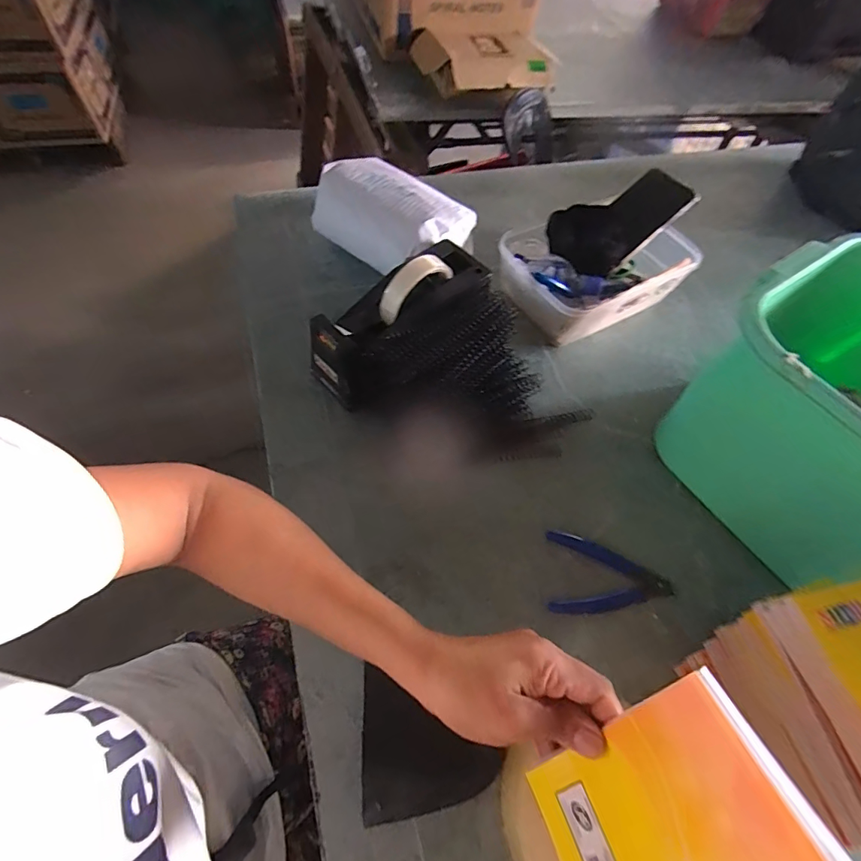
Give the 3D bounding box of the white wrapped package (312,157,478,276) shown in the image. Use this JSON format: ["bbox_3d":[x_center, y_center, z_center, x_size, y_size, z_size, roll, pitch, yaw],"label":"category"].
[{"bbox_3d":[-0.052,-0.271,0.554,0.196,0.071,0.104,36,64,16],"label":"white wrapped package"}]

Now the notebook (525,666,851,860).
[{"bbox_3d":[0.112,0.189,0.214,0.016,0.129,0.078,20,29,-34],"label":"notebook"}]

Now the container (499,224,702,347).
[{"bbox_3d":[0.224,-0.211,0.575,0.264,0.063,0.154,-21,64,-15],"label":"container"}]

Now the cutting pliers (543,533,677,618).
[{"bbox_3d":[0.162,0.137,0.395,0.111,0.010,0.073,12,60,3],"label":"cutting pliers"}]

